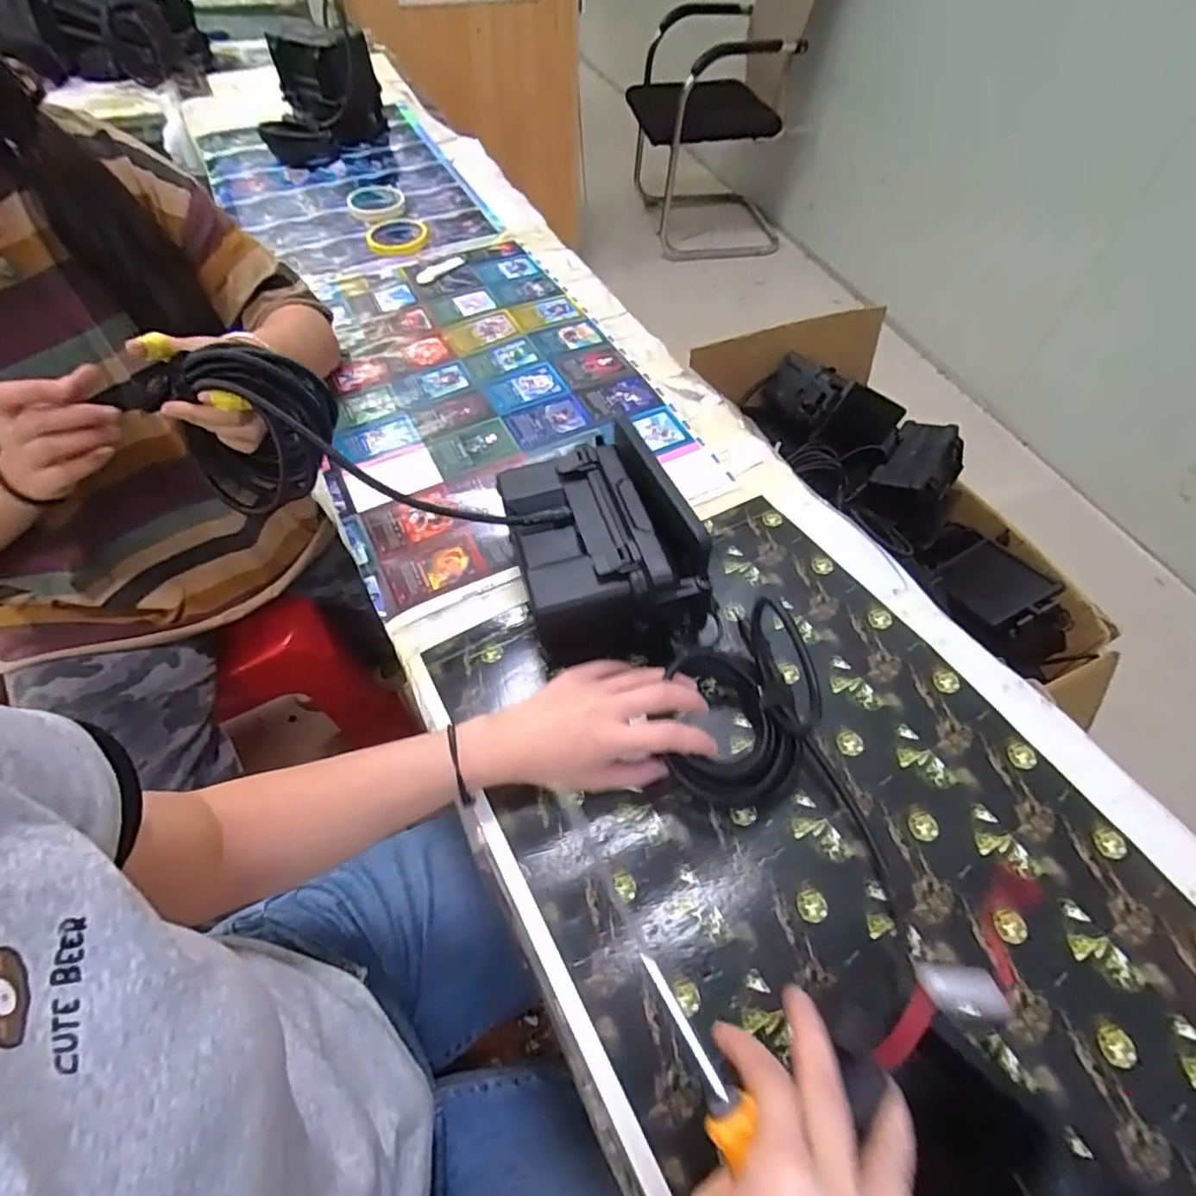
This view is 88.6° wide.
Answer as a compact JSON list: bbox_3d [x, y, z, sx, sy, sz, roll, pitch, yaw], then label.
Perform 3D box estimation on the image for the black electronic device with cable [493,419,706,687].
[{"bbox_3d":[0.004,-0.034,0.515,0.131,0.110,0.163,-13,56,-10],"label":"black electronic device with cable"}]

